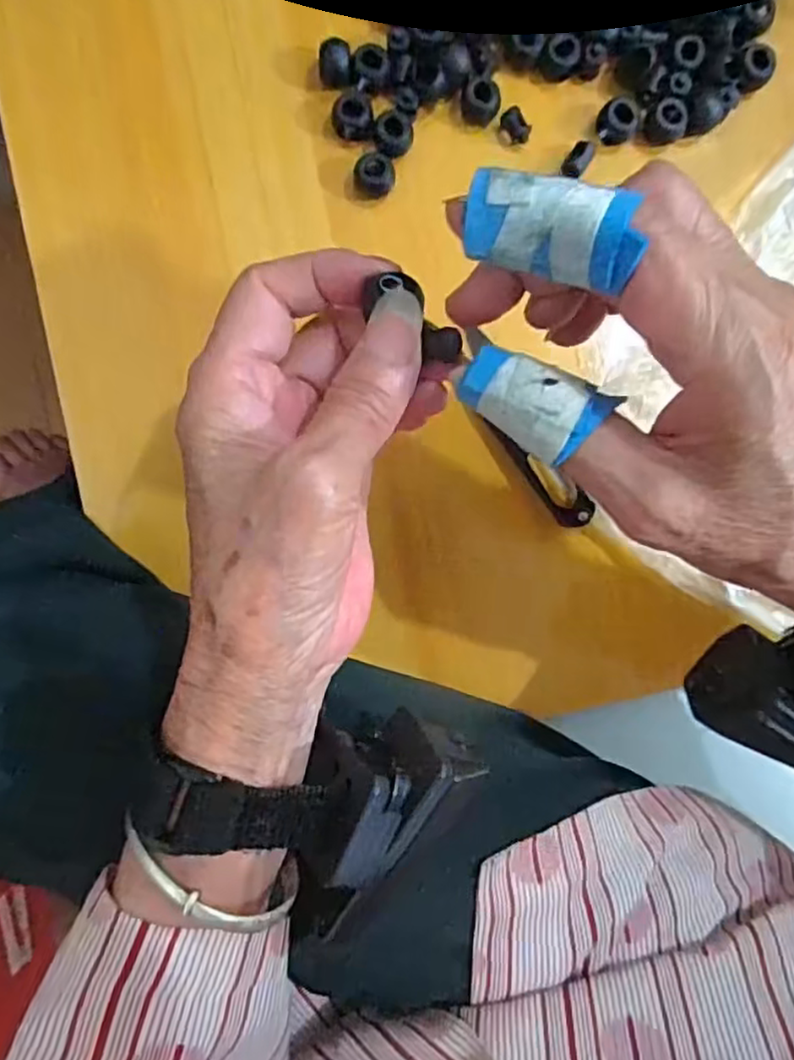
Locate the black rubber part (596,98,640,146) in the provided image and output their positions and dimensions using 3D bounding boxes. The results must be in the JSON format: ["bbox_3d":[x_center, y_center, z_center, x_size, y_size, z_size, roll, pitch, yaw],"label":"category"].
[{"bbox_3d":[0.095,-0.176,0.293,0.017,0.016,0.013,23,88,-3],"label":"black rubber part"}]

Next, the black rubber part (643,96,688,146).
[{"bbox_3d":[0.117,-0.178,0.294,0.014,0.015,0.014,5,89,-3],"label":"black rubber part"}]

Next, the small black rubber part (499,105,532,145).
[{"bbox_3d":[0.052,-0.176,0.295,0.014,0.011,0.010,20,88,-3],"label":"small black rubber part"}]

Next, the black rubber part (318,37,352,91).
[{"bbox_3d":[-0.026,-0.197,0.286,0.013,0.012,0.014,0,89,-3],"label":"black rubber part"}]

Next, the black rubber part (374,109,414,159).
[{"bbox_3d":[-0.001,-0.169,0.288,0.016,0.011,0.015,0,89,-3],"label":"black rubber part"}]

